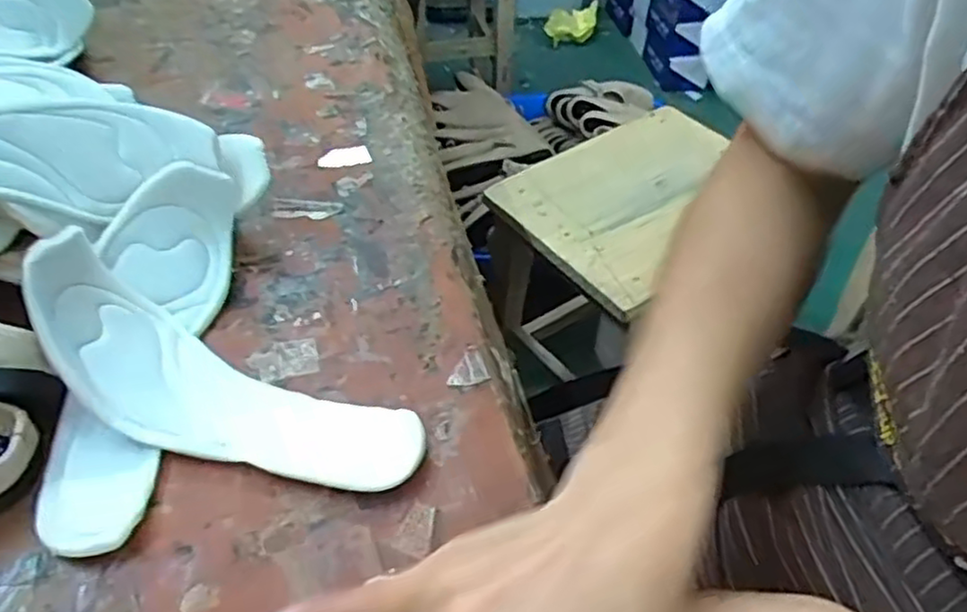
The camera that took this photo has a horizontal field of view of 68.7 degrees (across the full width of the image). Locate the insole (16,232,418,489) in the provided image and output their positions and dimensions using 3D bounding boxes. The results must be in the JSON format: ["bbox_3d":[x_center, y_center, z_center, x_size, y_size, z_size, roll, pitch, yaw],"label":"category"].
[{"bbox_3d":[-0.135,0.035,0.360,0.208,0.072,0.073,18,49,12],"label":"insole"}]

